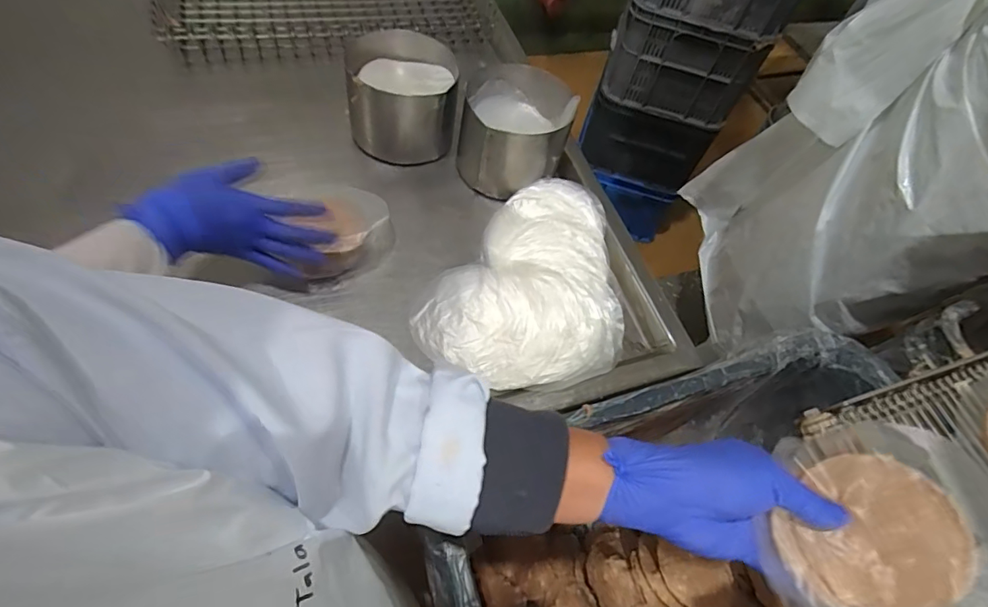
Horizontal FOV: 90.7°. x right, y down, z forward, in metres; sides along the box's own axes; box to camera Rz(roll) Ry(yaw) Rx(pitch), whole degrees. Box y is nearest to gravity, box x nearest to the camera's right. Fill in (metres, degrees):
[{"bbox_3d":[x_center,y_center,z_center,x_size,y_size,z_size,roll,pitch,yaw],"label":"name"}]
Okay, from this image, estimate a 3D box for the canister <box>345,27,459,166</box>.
[{"bbox_3d":[-0.123,-0.274,0.654,0.137,0.098,0.140,0,59,-8],"label":"canister"}]

